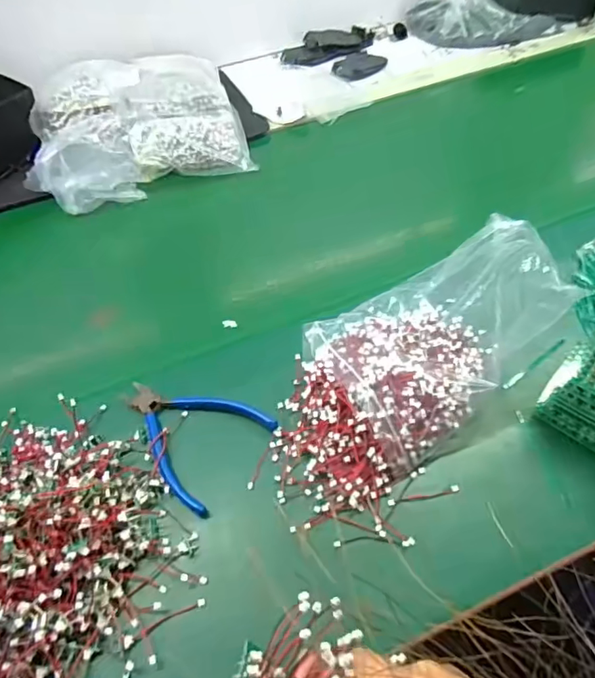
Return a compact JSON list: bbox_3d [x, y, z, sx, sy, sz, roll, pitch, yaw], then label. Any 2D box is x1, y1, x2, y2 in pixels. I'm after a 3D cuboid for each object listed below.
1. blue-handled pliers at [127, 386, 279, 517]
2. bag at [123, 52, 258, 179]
[{"bbox_3d":[-0.102,0.077,0.438,0.137,0.010,0.098,30,60,26],"label":"blue-handled pliers"},{"bbox_3d":[-0.177,-0.343,0.748,0.162,0.072,0.260,-16,52,-7],"label":"bag"}]

